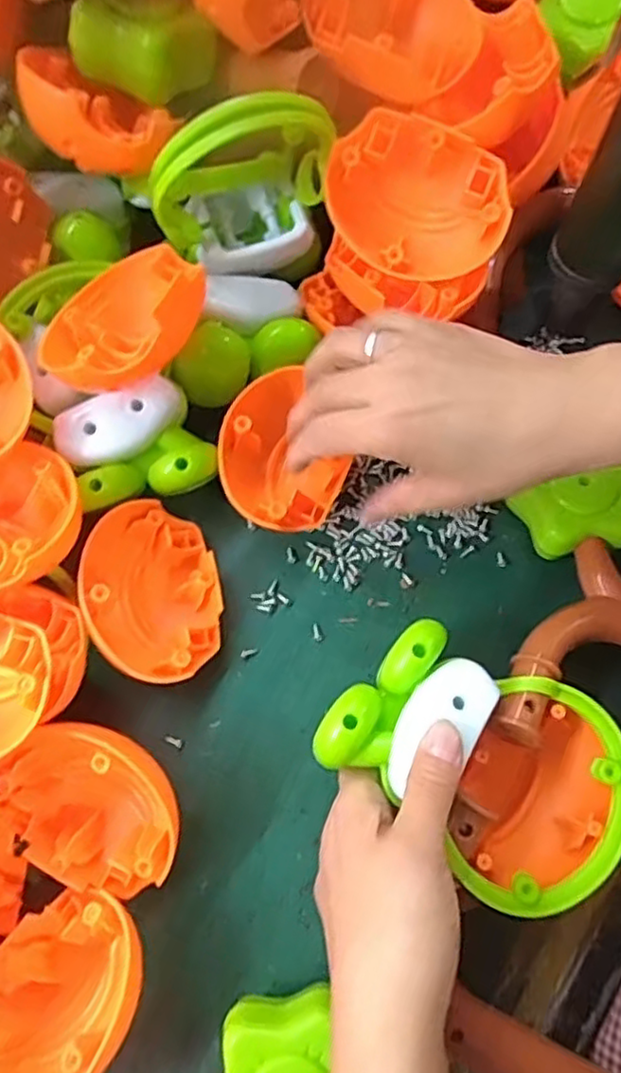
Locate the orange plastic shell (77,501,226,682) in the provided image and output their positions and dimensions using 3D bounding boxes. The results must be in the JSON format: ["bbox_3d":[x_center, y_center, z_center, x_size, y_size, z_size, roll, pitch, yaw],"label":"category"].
[{"bbox_3d":[-0.080,0.030,0.342,0.066,0.044,0.092,-10,71,-4],"label":"orange plastic shell"}]

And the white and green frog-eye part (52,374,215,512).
[{"bbox_3d":[-0.088,-0.044,0.342,0.067,0.024,0.064,-25,110,-7],"label":"white and green frog-eye part"}]

